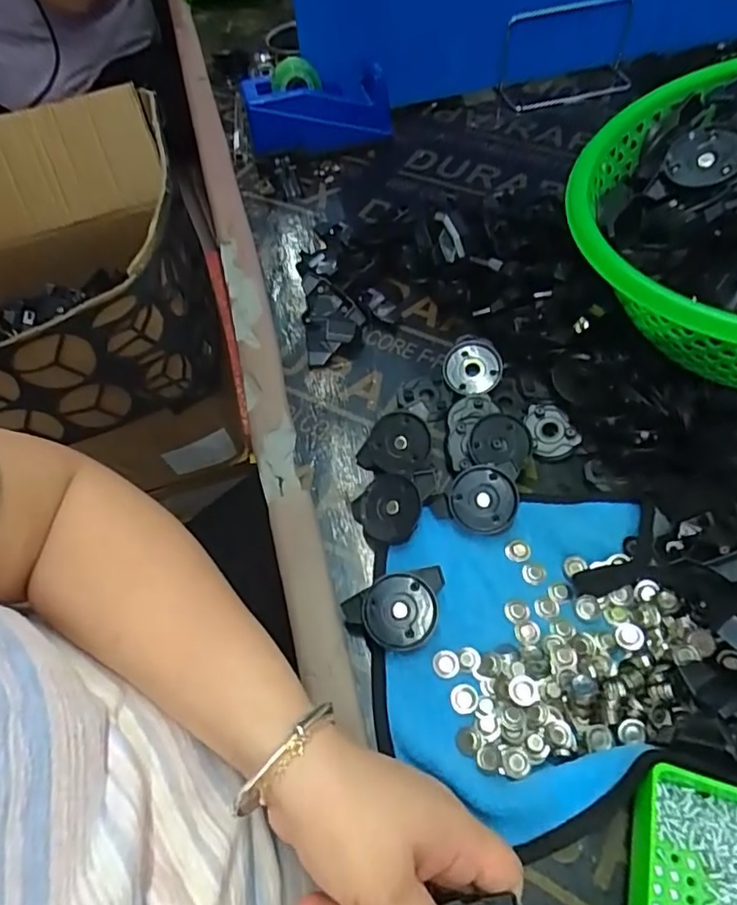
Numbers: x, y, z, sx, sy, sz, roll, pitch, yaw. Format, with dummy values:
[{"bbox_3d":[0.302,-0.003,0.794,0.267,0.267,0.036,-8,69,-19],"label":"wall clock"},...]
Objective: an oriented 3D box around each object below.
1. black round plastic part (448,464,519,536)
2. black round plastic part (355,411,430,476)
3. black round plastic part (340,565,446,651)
[{"bbox_3d":[0.074,0.031,0.379,0.042,0.006,0.043,0,87,6],"label":"black round plastic part"},{"bbox_3d":[0.021,-0.003,0.418,0.043,0.011,0.048,34,94,12],"label":"black round plastic part"},{"bbox_3d":[0.017,0.093,0.348,0.060,0.015,0.042,-13,80,-1],"label":"black round plastic part"}]

